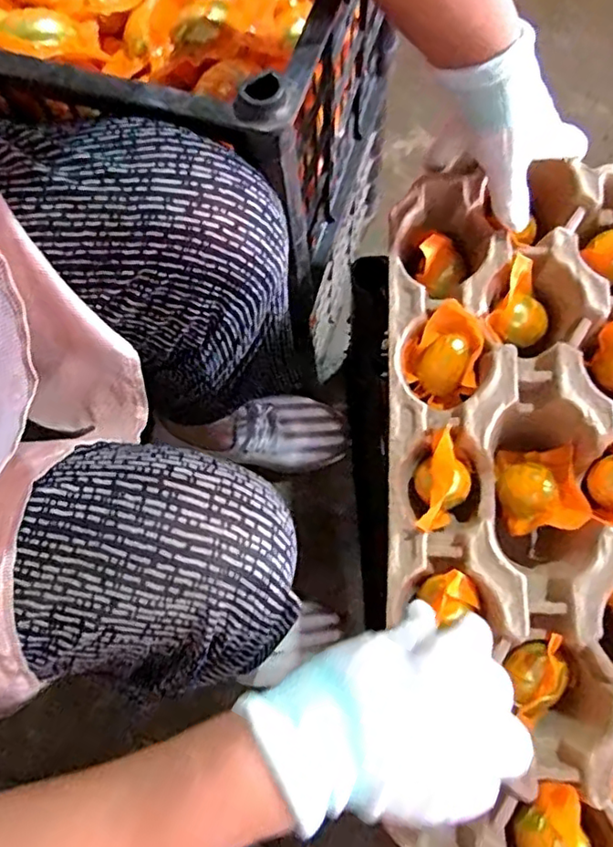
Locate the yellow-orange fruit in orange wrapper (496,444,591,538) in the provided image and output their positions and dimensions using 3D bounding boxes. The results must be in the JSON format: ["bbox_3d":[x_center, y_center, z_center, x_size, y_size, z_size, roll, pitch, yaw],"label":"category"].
[{"bbox_3d":[0.173,0.048,0.450,0.045,0.057,0.065,-5,75,1],"label":"yellow-orange fruit in orange wrapper"}]

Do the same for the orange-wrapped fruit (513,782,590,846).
[{"bbox_3d":[0.149,0.252,0.358,0.034,0.037,0.062,-1,75,2],"label":"orange-wrapped fruit"}]

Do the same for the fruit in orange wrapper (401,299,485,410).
[{"bbox_3d":[0.107,-0.050,0.456,0.053,0.053,0.055,-44,78,-9],"label":"fruit in orange wrapper"}]

